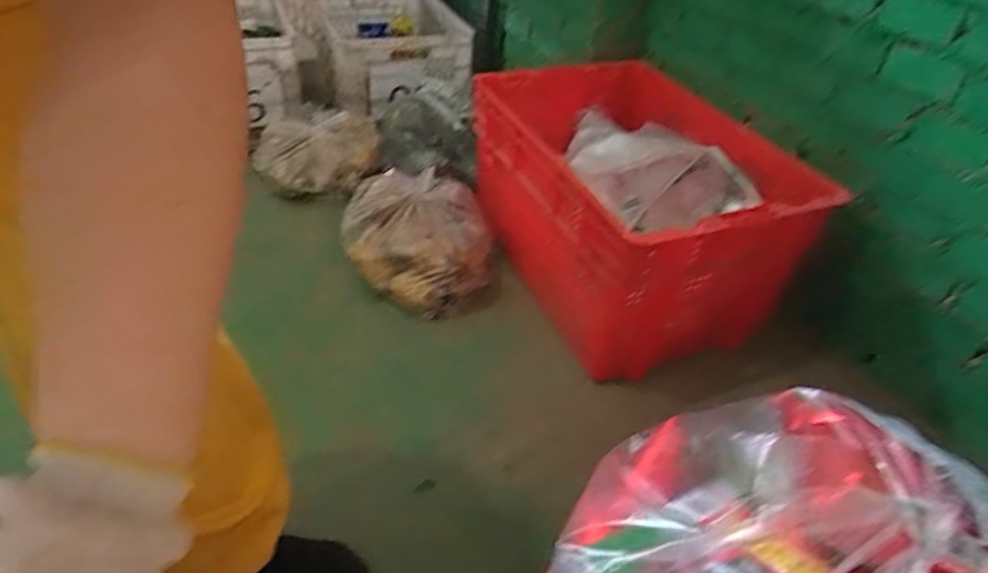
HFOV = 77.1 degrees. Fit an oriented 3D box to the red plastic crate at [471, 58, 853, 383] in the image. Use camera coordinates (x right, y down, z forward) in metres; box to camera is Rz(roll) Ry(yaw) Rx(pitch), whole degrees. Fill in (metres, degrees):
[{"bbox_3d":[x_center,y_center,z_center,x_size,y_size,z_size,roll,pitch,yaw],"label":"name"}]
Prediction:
[{"bbox_3d":[0.234,-0.183,1.161,0.413,0.334,0.670,-14,44,-20],"label":"red plastic crate"}]

